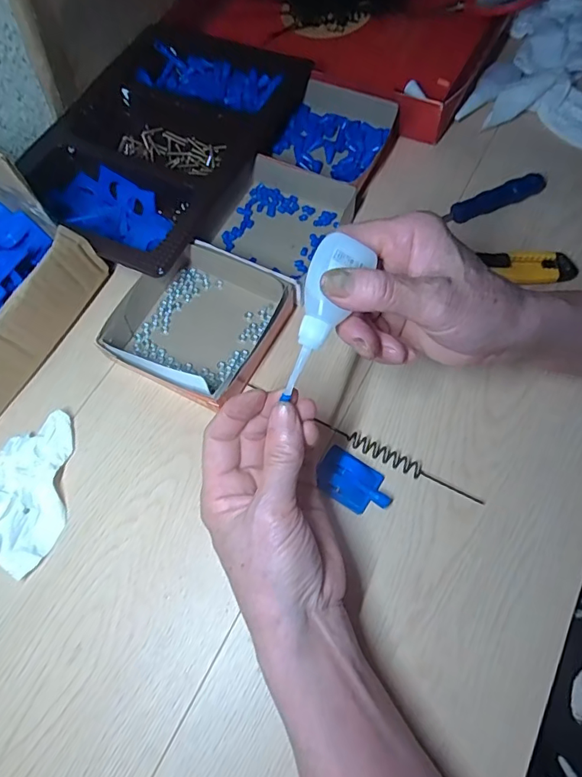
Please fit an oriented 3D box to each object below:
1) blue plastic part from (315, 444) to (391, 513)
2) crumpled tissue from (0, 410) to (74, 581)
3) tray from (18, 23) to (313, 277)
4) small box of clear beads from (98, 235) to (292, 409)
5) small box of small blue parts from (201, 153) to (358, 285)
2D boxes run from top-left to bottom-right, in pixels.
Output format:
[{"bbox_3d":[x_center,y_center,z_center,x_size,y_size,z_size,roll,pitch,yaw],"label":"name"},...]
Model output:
[{"bbox_3d":[0.046,0.068,0.344,0.055,0.012,0.036,30,72,15],"label":"blue plastic part"},{"bbox_3d":[-0.201,0.075,0.346,0.068,0.027,0.111,-11,67,-2],"label":"crumpled tissue"},{"bbox_3d":[-0.125,-0.246,0.467,0.202,0.041,0.291,27,71,14],"label":"tray"},{"bbox_3d":[-0.077,-0.056,0.393,0.125,0.034,0.125,26,71,13],"label":"small box of clear beads"},{"bbox_3d":[-0.013,-0.154,0.435,0.119,0.035,0.119,27,71,14],"label":"small box of small blue parts"}]

